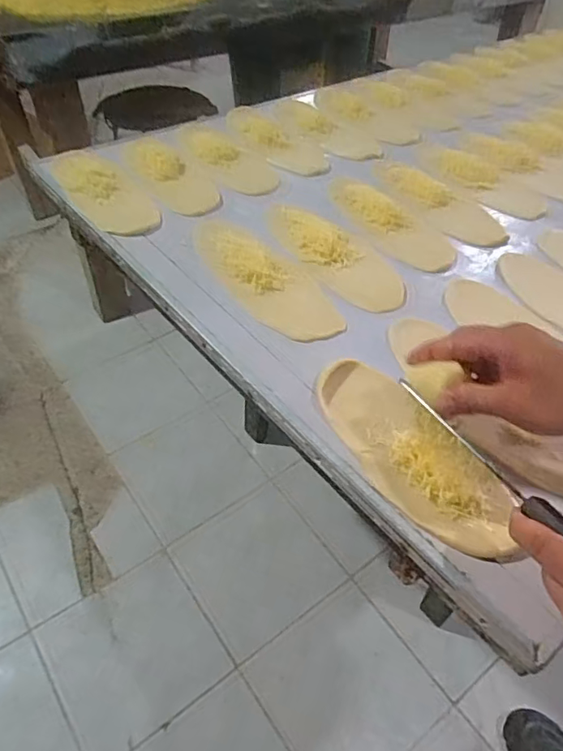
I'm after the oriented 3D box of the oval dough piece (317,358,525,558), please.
[{"bbox_3d":[0.107,0.058,0.438,0.082,0.015,0.207,-22,51,-20],"label":"oval dough piece"}]

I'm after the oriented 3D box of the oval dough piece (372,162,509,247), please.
[{"bbox_3d":[0.211,-0.238,0.719,0.095,0.016,0.215,-28,54,-24],"label":"oval dough piece"}]

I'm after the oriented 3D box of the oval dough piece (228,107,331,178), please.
[{"bbox_3d":[-0.016,-0.363,0.809,0.104,0.009,0.233,-29,54,-25],"label":"oval dough piece"}]

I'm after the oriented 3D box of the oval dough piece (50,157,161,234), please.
[{"bbox_3d":[-0.223,-0.233,0.669,0.078,0.027,0.172,-28,54,-24],"label":"oval dough piece"}]

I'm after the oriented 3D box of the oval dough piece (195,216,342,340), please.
[{"bbox_3d":[-0.023,-0.114,0.586,0.092,0.013,0.226,-28,54,-24],"label":"oval dough piece"}]

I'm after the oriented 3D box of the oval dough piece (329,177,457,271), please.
[{"bbox_3d":[0.133,-0.198,0.676,0.095,0.019,0.203,-27,53,-23],"label":"oval dough piece"}]

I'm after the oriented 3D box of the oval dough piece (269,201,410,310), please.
[{"bbox_3d":[0.063,-0.148,0.624,0.092,0.021,0.209,-24,52,-21],"label":"oval dough piece"}]

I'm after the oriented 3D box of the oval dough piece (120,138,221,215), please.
[{"bbox_3d":[-0.148,-0.273,0.713,0.084,0.020,0.181,-31,55,-26],"label":"oval dough piece"}]

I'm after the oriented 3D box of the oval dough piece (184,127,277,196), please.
[{"bbox_3d":[-0.083,-0.313,0.757,0.085,0.010,0.195,-29,54,-25],"label":"oval dough piece"}]

